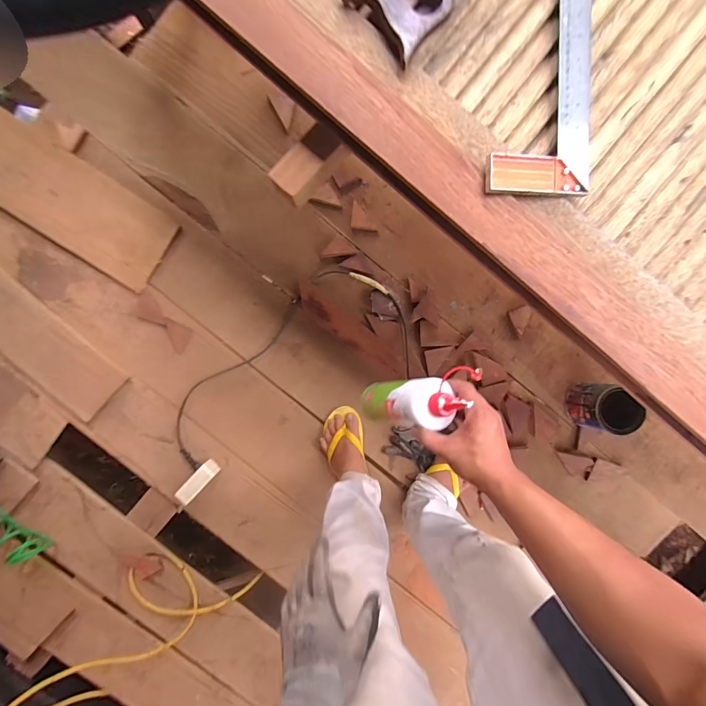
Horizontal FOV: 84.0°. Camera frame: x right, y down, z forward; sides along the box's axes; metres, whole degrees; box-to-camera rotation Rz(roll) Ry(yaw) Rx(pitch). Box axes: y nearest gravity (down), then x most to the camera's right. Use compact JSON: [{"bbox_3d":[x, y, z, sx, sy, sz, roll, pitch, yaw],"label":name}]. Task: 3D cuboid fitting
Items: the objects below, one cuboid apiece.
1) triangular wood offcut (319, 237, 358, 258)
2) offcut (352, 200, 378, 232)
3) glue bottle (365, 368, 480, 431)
[{"bbox_3d":[-0.036,-0.249,0.921,0.083,0.007,0.045,-5,96,-1],"label":"triangular wood offcut"},{"bbox_3d":[0.028,-0.325,0.936,0.062,0.007,0.064,5,96,-2],"label":"offcut"},{"bbox_3d":[0.082,0.067,0.536,0.061,0.241,0.061,-35,97,-23],"label":"glue bottle"}]

